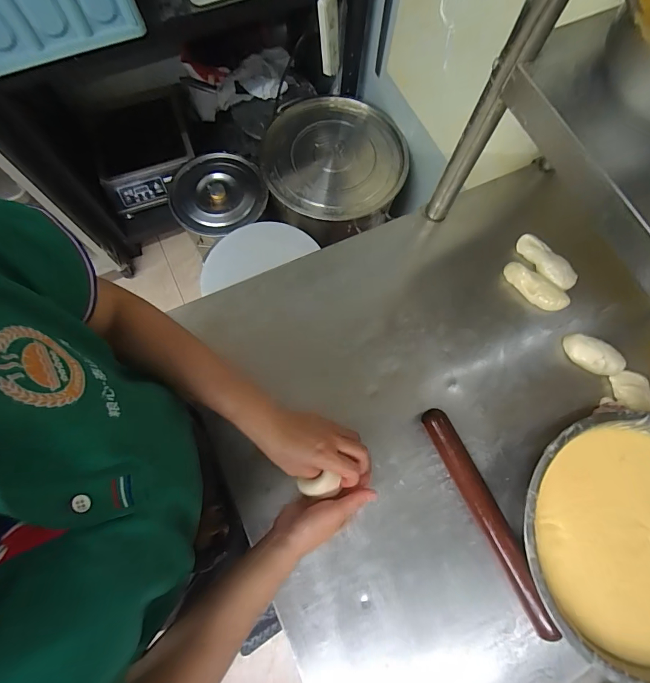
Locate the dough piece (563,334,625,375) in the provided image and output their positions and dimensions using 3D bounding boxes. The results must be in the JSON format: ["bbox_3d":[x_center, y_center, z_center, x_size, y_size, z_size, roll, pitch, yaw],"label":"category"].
[{"bbox_3d":[0.436,0.023,0.601,0.093,0.027,0.045,25,76,6],"label":"dough piece"}]

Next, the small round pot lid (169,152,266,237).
[{"bbox_3d":[-0.352,-0.483,1.235,0.307,0.059,0.304,0,75,0],"label":"small round pot lid"}]

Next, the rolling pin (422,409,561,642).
[{"bbox_3d":[0.230,0.249,0.529,0.041,0.040,0.321,-25,76,-7],"label":"rolling pin"}]

